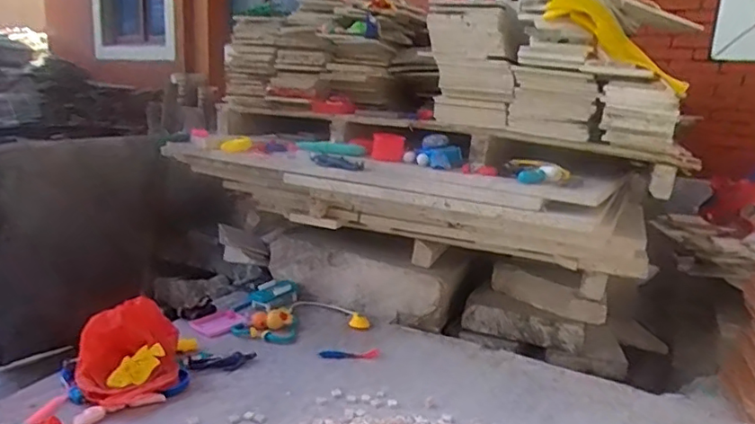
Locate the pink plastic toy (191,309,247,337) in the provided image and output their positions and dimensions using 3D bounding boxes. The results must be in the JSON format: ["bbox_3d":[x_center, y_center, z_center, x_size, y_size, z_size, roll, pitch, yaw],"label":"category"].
[{"bbox_3d":[-0.346,0.242,1.230,0.073,0.024,0.109,14,18,41],"label":"pink plastic toy"}]

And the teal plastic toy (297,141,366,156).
[{"bbox_3d":[-0.098,-0.129,1.140,0.166,0.019,0.025,9,16,27],"label":"teal plastic toy"}]

